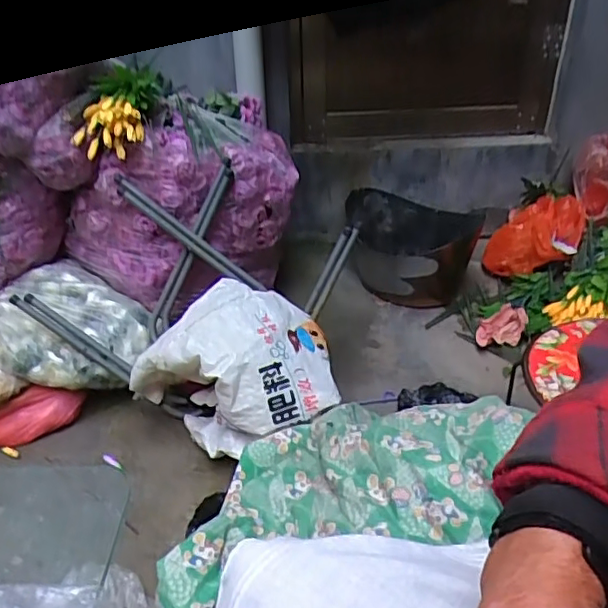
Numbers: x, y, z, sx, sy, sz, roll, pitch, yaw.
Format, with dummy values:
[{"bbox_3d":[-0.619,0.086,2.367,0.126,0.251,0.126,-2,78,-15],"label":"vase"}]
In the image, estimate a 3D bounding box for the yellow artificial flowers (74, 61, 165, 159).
[{"bbox_3d":[-0.391,-0.409,1.223,0.114,0.088,0.243,10,63,18],"label":"yellow artificial flowers"}]

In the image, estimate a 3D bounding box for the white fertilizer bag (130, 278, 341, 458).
[{"bbox_3d":[-0.114,0.113,1.089,0.352,0.224,0.240,18,38,28],"label":"white fertilizer bag"}]

